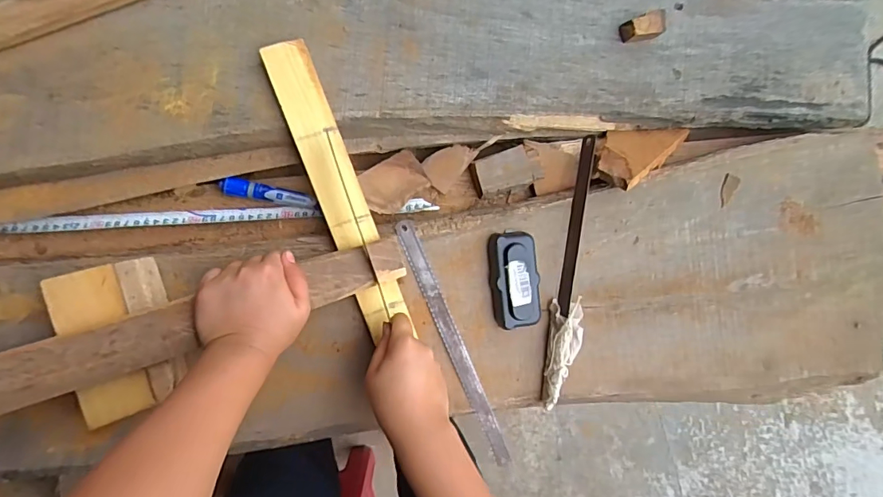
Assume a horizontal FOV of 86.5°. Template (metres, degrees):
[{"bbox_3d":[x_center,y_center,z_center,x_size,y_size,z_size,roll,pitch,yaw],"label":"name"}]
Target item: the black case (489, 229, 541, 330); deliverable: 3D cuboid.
[{"bbox_3d":[0.082,0.035,0.522,0.050,0.031,0.105,-3,91,-7],"label":"black case"}]

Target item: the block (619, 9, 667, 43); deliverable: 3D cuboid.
[{"bbox_3d":[0.231,-0.252,0.536,0.040,0.029,0.027,-14,93,-6],"label":"block"}]

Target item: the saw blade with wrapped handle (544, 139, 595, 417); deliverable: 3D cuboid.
[{"bbox_3d":[0.148,0.027,0.533,0.036,0.020,0.300,6,90,-7],"label":"saw blade with wrapped handle"}]

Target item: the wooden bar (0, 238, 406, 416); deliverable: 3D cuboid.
[{"bbox_3d":[-0.226,0.069,0.439,0.400,0.013,0.049,-18,93,-15],"label":"wooden bar"}]

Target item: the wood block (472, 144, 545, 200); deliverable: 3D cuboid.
[{"bbox_3d":[0.077,-0.092,0.551,0.078,0.019,0.044,-19,93,-6],"label":"wood block"}]

